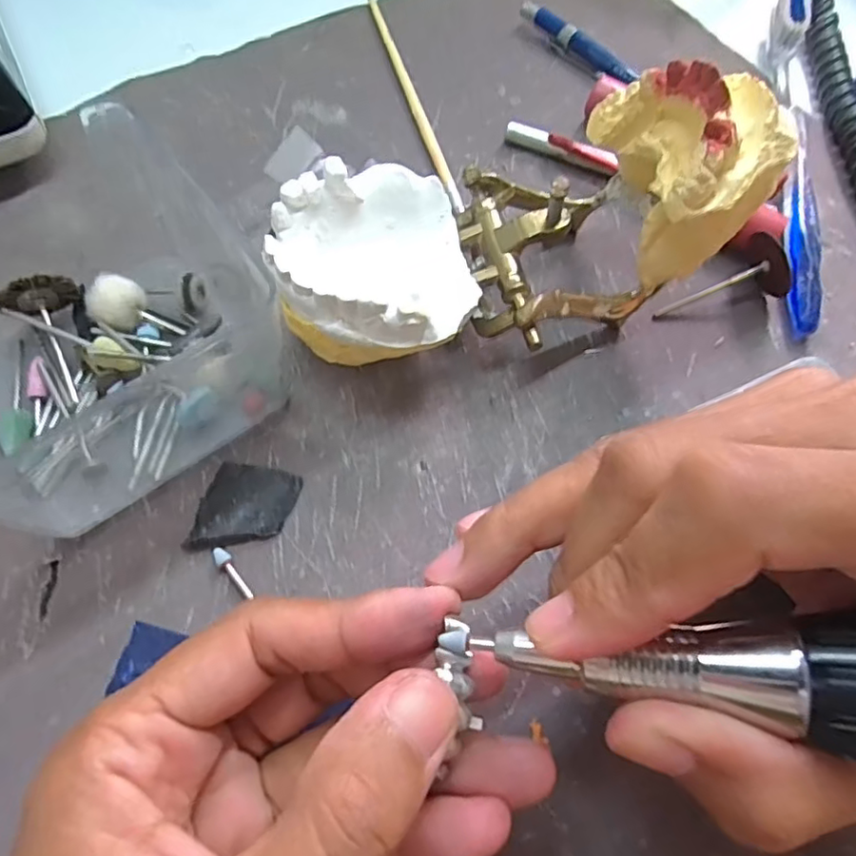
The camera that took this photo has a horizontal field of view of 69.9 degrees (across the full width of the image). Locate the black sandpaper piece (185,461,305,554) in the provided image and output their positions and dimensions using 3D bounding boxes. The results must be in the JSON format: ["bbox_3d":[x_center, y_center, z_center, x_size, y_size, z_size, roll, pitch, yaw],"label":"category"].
[{"bbox_3d":[-0.058,0.026,0.193,0.028,0.006,0.030,14,66,5],"label":"black sandpaper piece"}]

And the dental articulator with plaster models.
[{"bbox_3d":[0.025,-0.065,0.198,0.147,0.077,0.068,-17,67,-9],"label":"dental articulator with plaster models"}]

